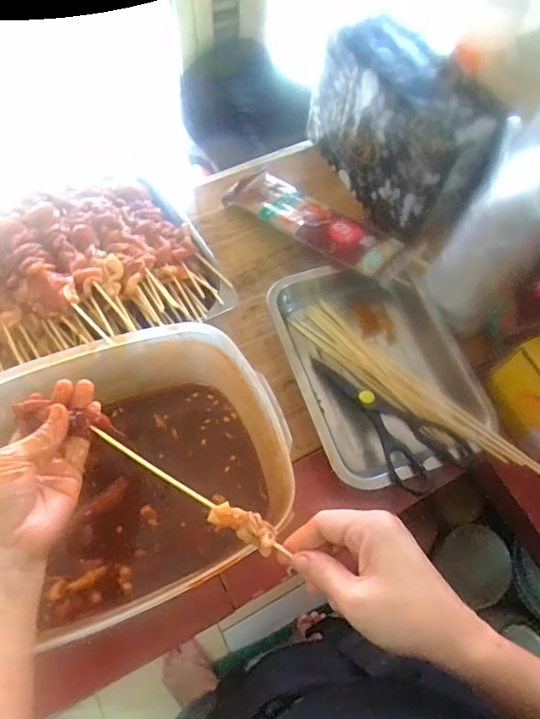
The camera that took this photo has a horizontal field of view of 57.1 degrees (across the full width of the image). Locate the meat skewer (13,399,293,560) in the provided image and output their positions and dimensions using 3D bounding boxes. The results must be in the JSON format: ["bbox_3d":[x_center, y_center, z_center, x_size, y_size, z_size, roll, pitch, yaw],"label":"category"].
[{"bbox_3d":[-0.096,0.083,0.376,0.242,0.024,0.034,25,65,14],"label":"meat skewer"}]

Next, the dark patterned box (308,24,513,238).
[{"bbox_3d":[0.158,-0.295,0.636,0.091,0.173,0.243,-28,70,-16],"label":"dark patterned box"}]

